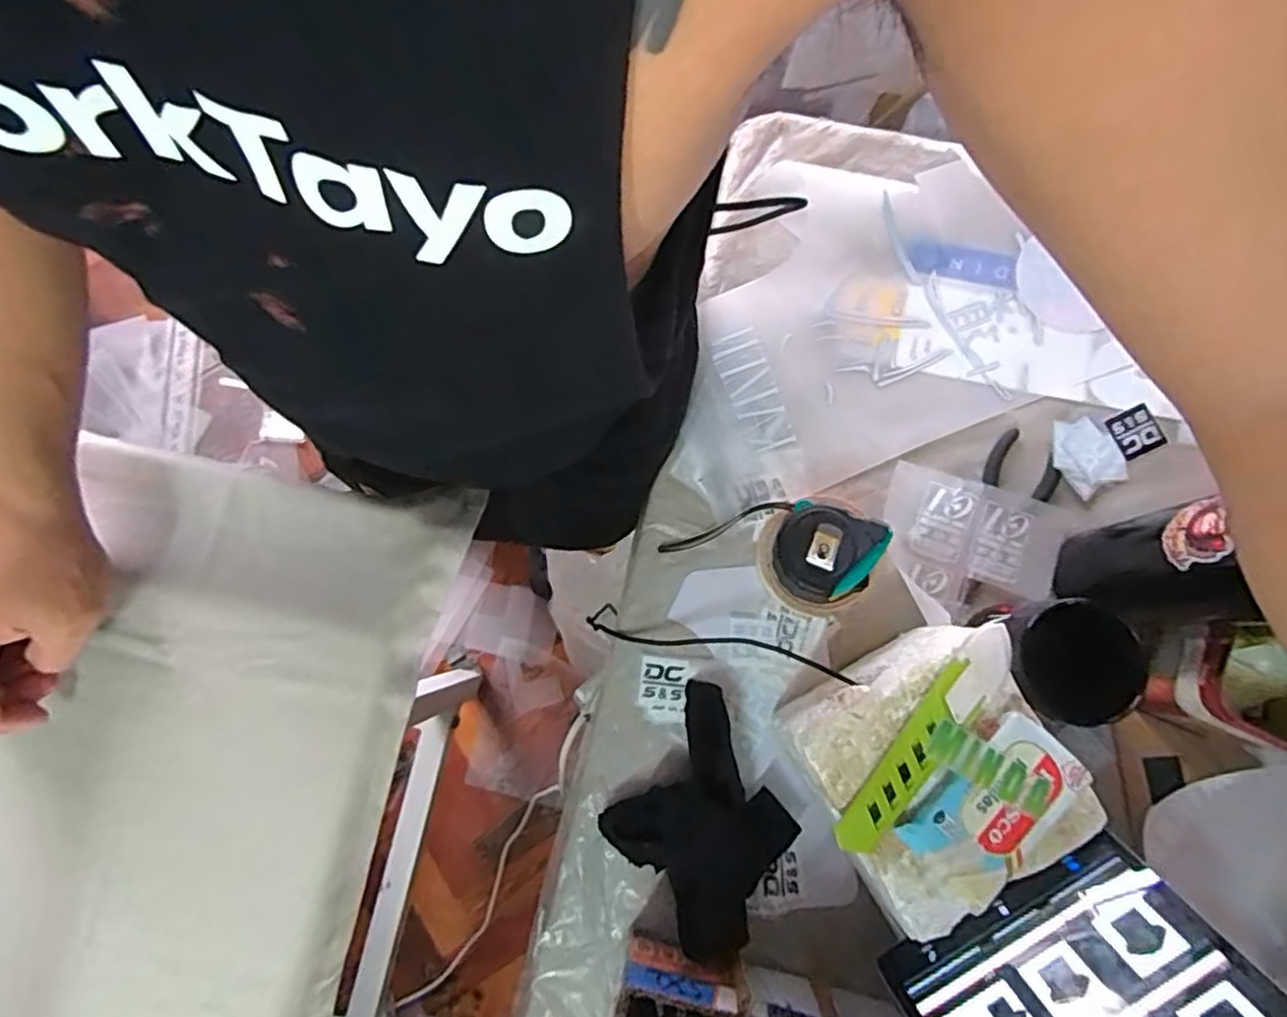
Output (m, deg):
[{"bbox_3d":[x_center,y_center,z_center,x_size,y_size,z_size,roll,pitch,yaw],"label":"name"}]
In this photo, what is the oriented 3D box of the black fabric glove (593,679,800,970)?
[{"bbox_3d":[0.042,0.223,0.492,0.127,0.040,0.148,-38,81,-4],"label":"black fabric glove"}]

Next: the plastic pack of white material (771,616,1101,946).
[{"bbox_3d":[0.182,0.171,0.453,0.145,0.119,0.144,-27,81,-2],"label":"plastic pack of white material"}]

